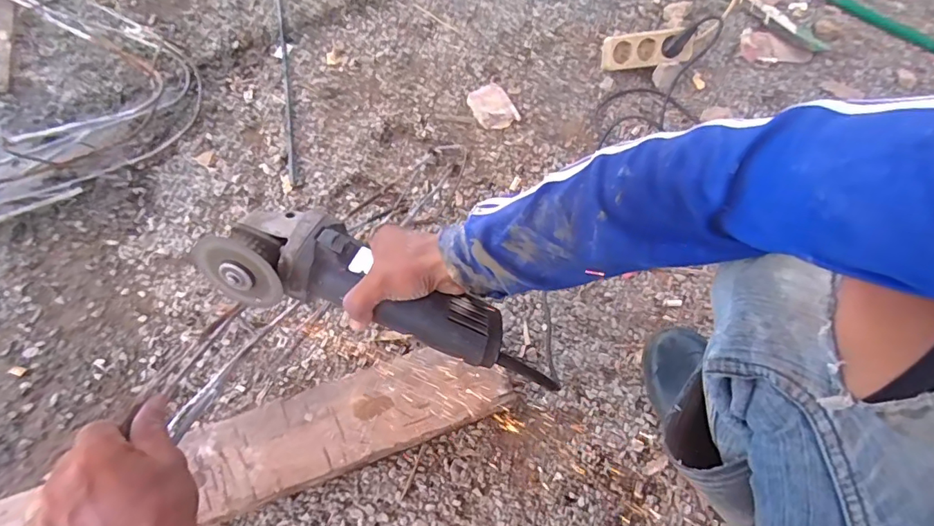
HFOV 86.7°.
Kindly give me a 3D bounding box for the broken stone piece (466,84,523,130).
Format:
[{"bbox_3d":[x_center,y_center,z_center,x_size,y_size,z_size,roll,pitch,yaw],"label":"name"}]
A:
[{"bbox_3d":[0.044,-0.274,0.858,0.073,0.017,0.092,-24,68,-14],"label":"broken stone piece"}]

